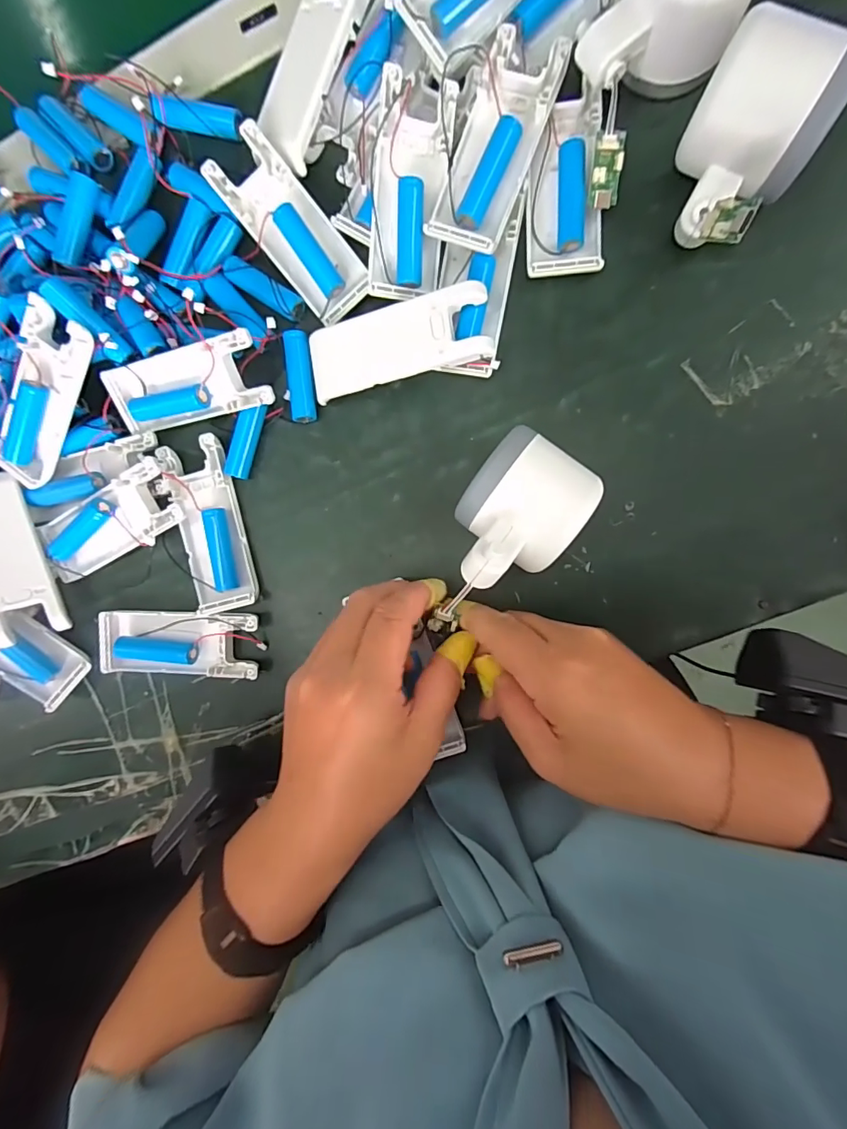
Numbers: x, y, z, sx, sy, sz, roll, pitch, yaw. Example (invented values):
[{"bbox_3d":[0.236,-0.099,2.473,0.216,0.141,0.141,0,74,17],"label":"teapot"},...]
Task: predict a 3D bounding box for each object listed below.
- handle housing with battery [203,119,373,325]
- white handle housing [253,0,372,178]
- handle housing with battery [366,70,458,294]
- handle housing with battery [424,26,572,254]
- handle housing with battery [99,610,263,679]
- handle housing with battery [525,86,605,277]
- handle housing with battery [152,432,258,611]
[{"bbox_3d":[-0.074,-0.188,0.272,0.040,0.020,0.098,-41,88,9],"label":"handle housing with battery"},{"bbox_3d":[-0.063,-0.272,0.270,0.038,0.017,0.098,29,100,17],"label":"white handle housing"},{"bbox_3d":[-0.007,-0.199,0.261,0.037,0.023,0.105,9,95,7],"label":"handle housing with battery"},{"bbox_3d":[0.037,-0.218,0.258,0.042,0.021,0.101,23,97,6],"label":"handle housing with battery"},{"bbox_3d":[-0.153,0.051,0.307,0.101,0.013,0.040,0,94,8],"label":"handle housing with battery"},{"bbox_3d":[0.075,-0.201,0.261,0.038,0.014,0.086,-2,94,8],"label":"handle housing with battery"},{"bbox_3d":[-0.132,-0.023,0.302,0.041,0.015,0.103,-16,92,9],"label":"handle housing with battery"}]

